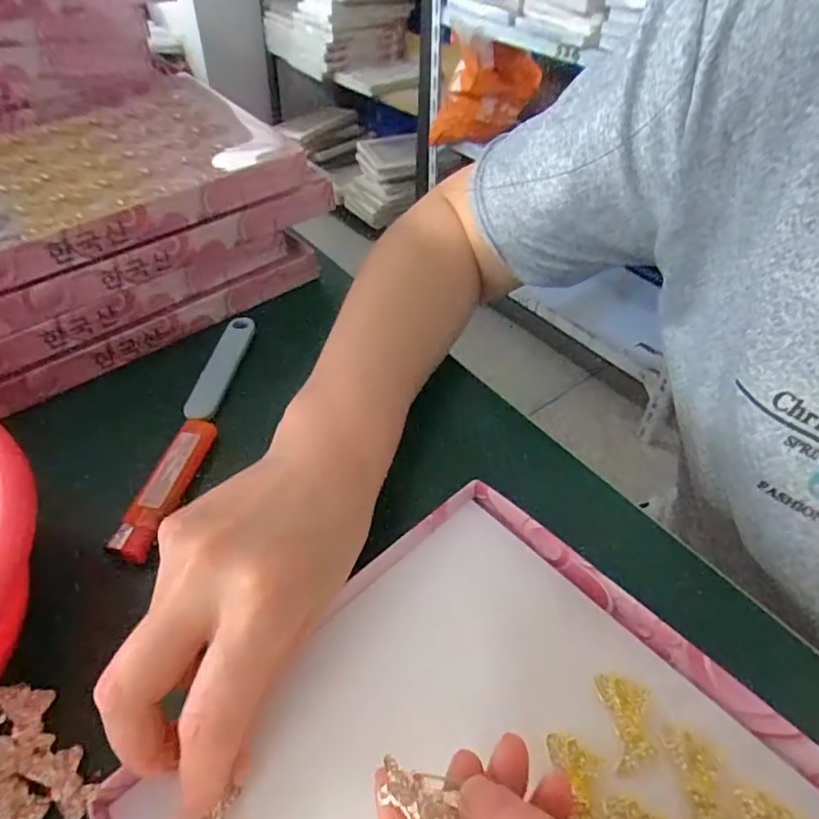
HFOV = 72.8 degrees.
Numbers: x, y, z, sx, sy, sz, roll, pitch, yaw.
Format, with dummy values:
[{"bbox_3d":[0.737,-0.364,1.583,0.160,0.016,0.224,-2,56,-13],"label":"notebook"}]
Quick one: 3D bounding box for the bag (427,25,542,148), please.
[{"bbox_3d":[0.185,-0.798,1.416,0.278,0.251,0.084,18,48,16],"label":"bag"}]

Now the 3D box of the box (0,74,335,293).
[{"bbox_3d":[-0.234,-0.144,0.364,0.300,0.037,0.195,-29,53,-27],"label":"box"}]

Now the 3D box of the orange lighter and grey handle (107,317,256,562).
[{"bbox_3d":[-0.120,0.008,0.317,0.025,0.018,0.171,5,46,3],"label":"orange lighter and grey handle"}]

